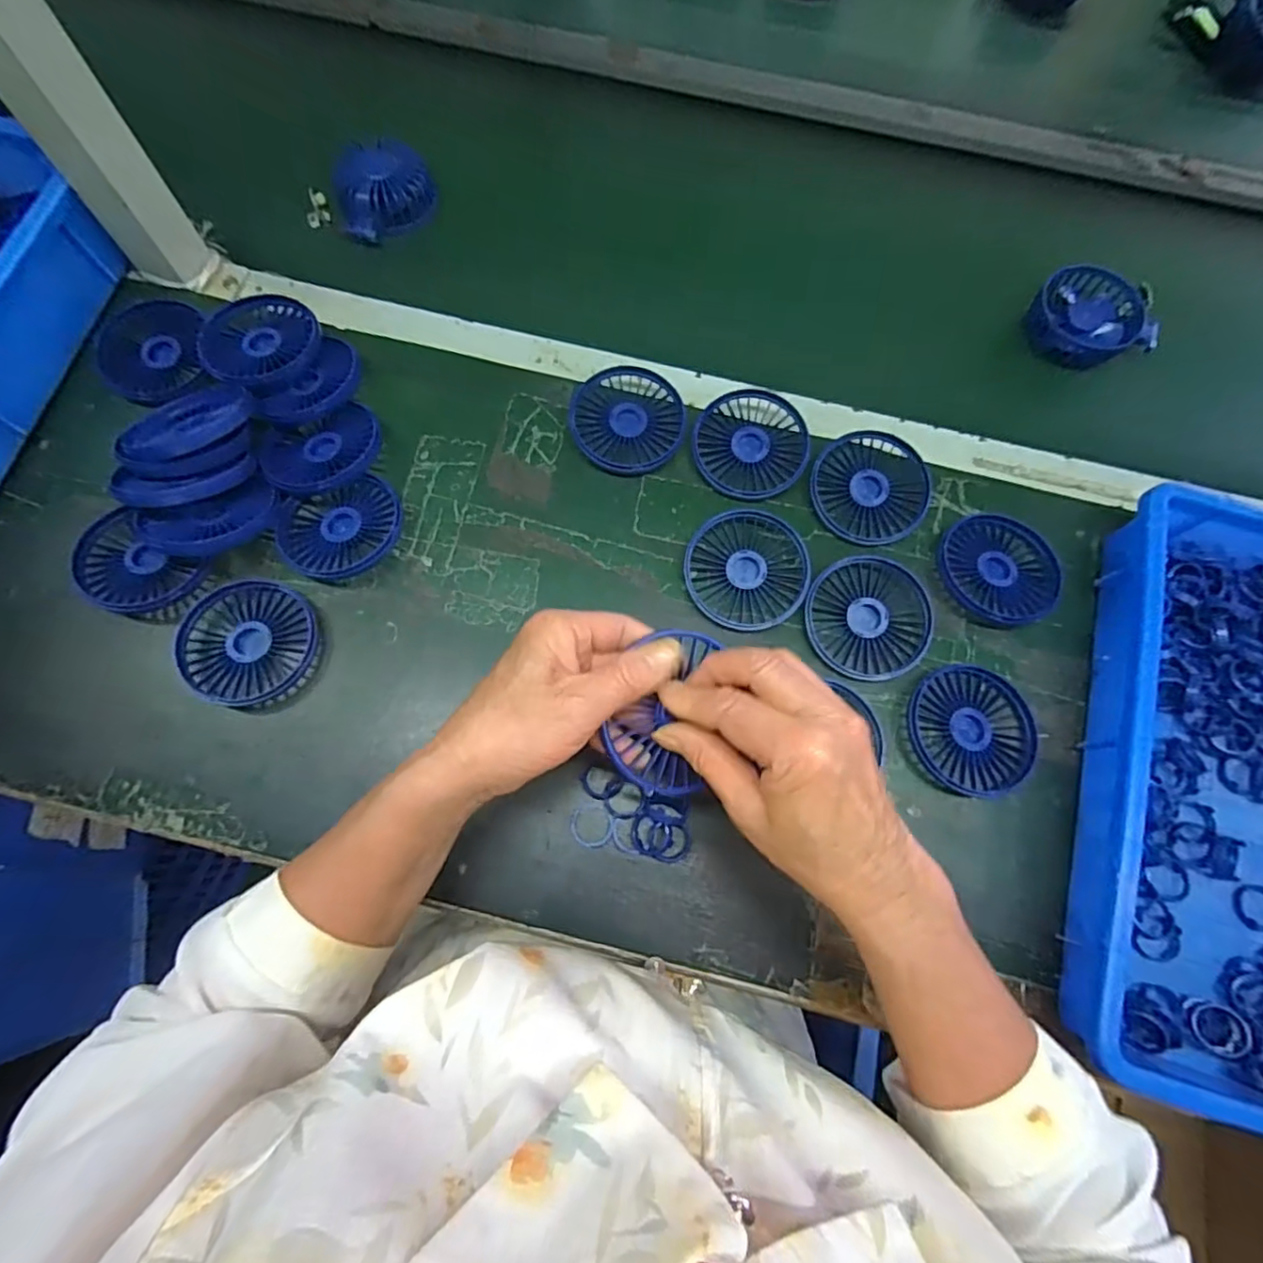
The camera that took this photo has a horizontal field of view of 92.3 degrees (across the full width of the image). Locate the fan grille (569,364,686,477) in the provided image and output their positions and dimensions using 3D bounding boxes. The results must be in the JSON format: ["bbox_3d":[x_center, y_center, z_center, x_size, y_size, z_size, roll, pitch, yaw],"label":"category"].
[{"bbox_3d":[-0.003,-0.165,0.476,0.085,0.019,0.090,1,72,-2],"label":"fan grille"}]

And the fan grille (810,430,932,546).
[{"bbox_3d":[0.181,-0.110,0.460,0.085,0.018,0.084,1,72,-2],"label":"fan grille"}]

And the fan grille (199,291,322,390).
[{"bbox_3d":[-0.289,-0.226,0.474,0.088,0.018,0.084,1,72,-2],"label":"fan grille"}]

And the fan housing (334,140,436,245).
[{"bbox_3d":[-0.227,-0.408,0.558,0.086,0.038,0.082,-21,75,-9],"label":"fan housing"}]

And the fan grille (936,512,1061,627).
[{"bbox_3d":[0.270,-0.047,0.450,0.086,0.015,0.082,1,72,-2],"label":"fan grille"}]

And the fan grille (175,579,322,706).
[{"bbox_3d":[-0.262,0.004,0.418,0.087,0.013,0.087,-16,74,-8],"label":"fan grille"}]

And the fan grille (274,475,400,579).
[{"bbox_3d":[-0.211,-0.074,0.441,0.086,0.020,0.072,-16,74,-8],"label":"fan grille"}]

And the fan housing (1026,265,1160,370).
[{"bbox_3d":[0.408,-0.277,0.535,0.101,0.036,0.087,31,74,7],"label":"fan housing"}]

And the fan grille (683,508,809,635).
[{"bbox_3d":[0.083,-0.045,0.437,0.082,0.016,0.087,1,72,-2],"label":"fan grille"}]

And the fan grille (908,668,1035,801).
[{"bbox_3d":[0.231,0.067,0.413,0.083,0.017,0.086,1,72,-2],"label":"fan grille"}]

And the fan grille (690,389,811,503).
[{"bbox_3d":[0.093,-0.146,0.473,0.085,0.015,0.091,1,72,-2],"label":"fan grille"}]

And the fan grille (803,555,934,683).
[{"bbox_3d":[0.169,-0.012,0.430,0.085,0.011,0.083,1,72,-2],"label":"fan grille"}]

